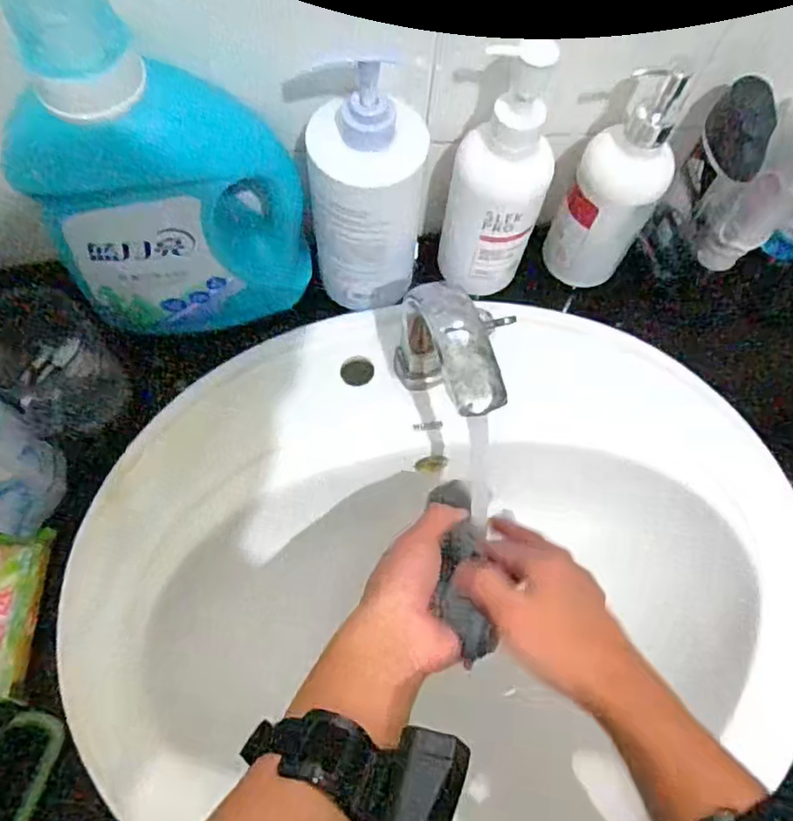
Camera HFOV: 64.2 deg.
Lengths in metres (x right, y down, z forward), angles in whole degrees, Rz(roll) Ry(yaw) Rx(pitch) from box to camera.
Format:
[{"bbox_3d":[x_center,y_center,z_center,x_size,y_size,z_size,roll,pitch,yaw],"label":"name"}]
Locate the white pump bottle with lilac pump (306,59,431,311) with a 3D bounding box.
[{"bbox_3d":[-0.024,-0.153,0.470,0.082,0.181,0.068,-1,68,-3],"label":"white pump bottle with lilac pump"}]

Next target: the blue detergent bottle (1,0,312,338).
[{"bbox_3d":[-0.146,-0.144,0.425,0.156,0.246,0.085,-1,68,-3],"label":"blue detergent bottle"}]

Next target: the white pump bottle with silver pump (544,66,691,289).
[{"bbox_3d":[0.176,-0.180,0.498,0.070,0.184,0.072,32,70,10],"label":"white pump bottle with silver pump"}]

